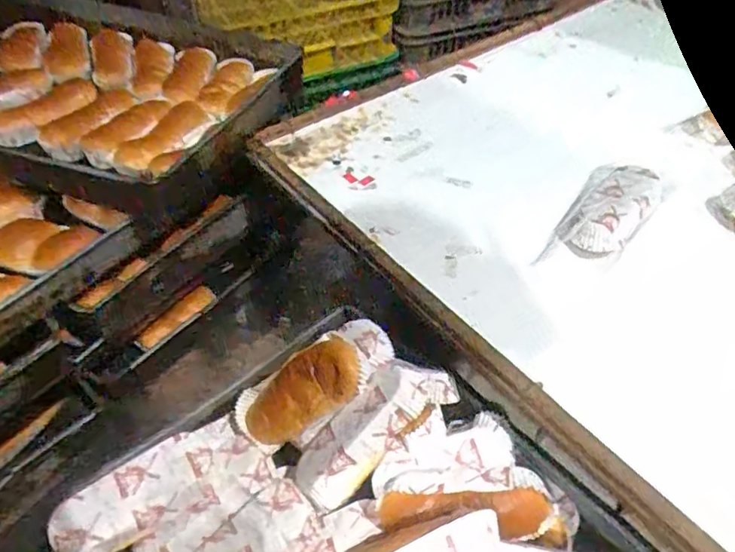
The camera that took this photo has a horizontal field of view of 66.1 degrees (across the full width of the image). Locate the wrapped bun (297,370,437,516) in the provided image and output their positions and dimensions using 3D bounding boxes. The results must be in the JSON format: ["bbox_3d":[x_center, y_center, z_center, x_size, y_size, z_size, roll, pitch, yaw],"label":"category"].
[{"bbox_3d":[-0.004,0.144,0.517,0.139,0.046,0.058,-46,58,-5],"label":"wrapped bun"}]

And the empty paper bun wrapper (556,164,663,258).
[{"bbox_3d":[0.278,-0.079,0.642,0.084,0.040,0.160,27,53,23],"label":"empty paper bun wrapper"}]

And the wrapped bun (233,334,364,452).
[{"bbox_3d":[-0.062,0.114,0.543,0.155,0.043,0.067,-37,42,25],"label":"wrapped bun"}]

